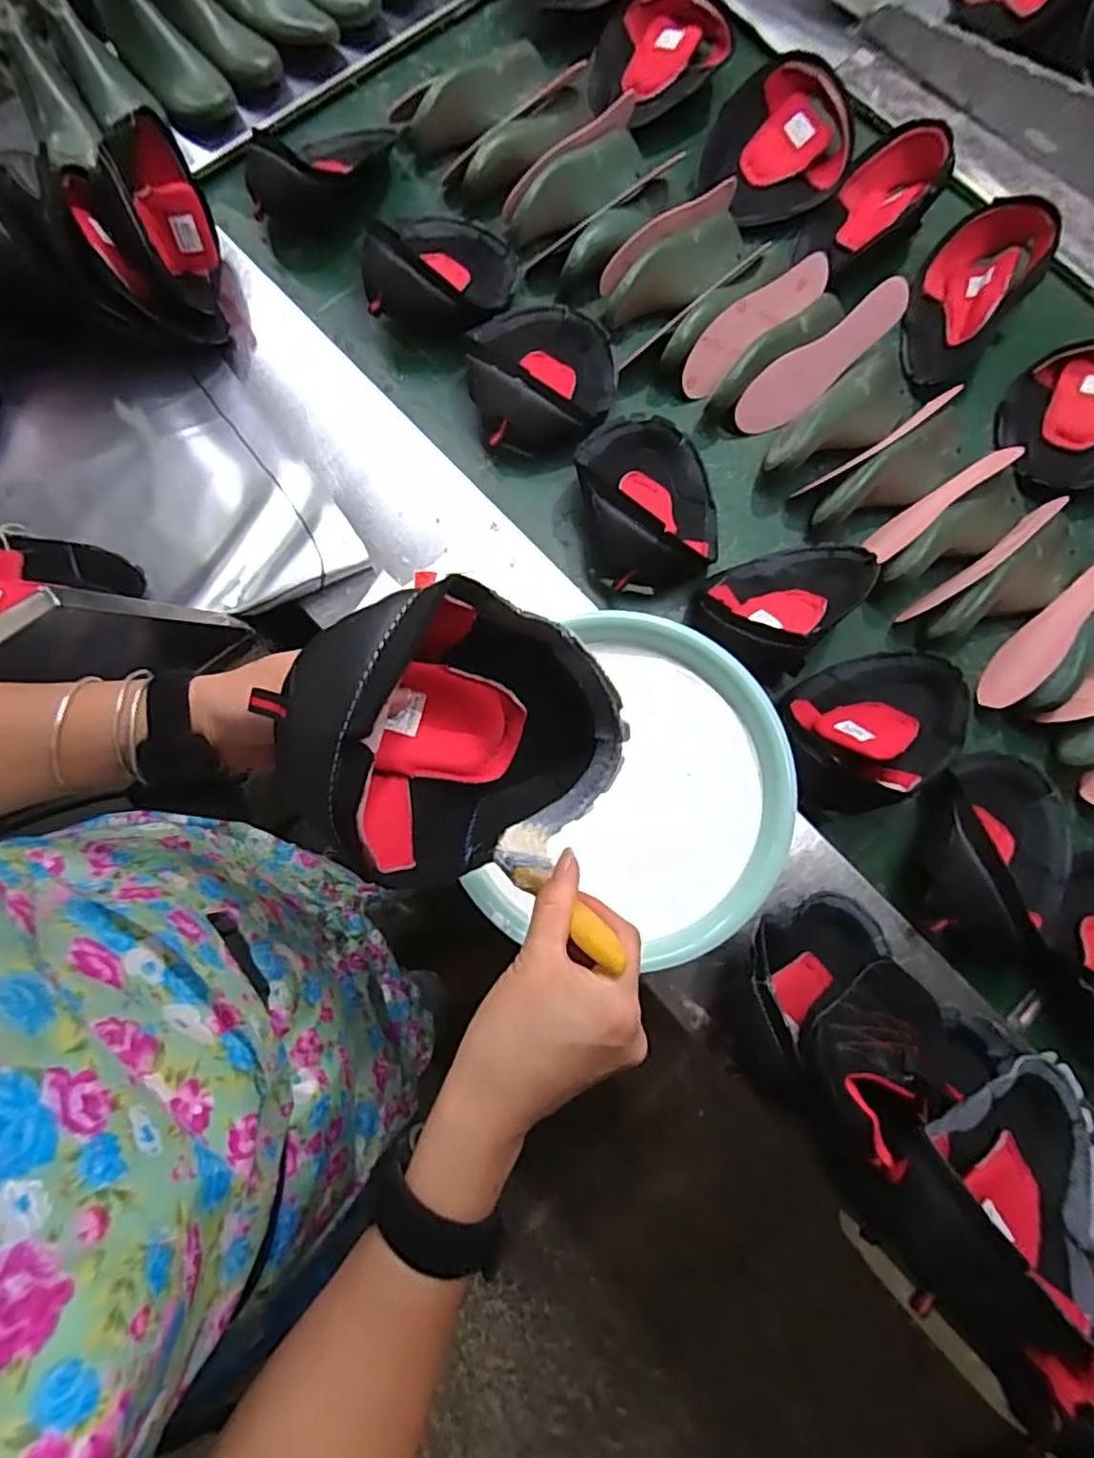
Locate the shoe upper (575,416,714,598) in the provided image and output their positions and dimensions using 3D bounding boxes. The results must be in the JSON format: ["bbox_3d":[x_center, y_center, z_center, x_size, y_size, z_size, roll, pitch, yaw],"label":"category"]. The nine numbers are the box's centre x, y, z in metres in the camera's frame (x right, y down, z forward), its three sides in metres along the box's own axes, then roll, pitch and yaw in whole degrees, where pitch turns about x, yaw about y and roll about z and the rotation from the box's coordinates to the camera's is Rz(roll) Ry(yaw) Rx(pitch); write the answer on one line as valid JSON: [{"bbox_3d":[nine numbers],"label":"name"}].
[{"bbox_3d":[0.116,-0.271,0.725,0.156,0.084,0.204,-7,79,-3],"label":"shoe upper"}]

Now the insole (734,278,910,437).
[{"bbox_3d":[0.322,-0.433,0.756,0.219,0.013,0.065,-37,119,14],"label":"insole"}]

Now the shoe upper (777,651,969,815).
[{"bbox_3d":[0.348,-0.002,0.679,0.195,0.083,0.160,-15,79,-4],"label":"shoe upper"}]

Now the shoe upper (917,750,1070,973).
[{"bbox_3d":[0.467,0.124,0.659,0.157,0.085,0.220,33,80,5],"label":"shoe upper"}]

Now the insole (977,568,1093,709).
[{"bbox_3d":[0.555,-0.109,0.705,0.007,0.071,0.215,41,95,-21],"label":"insole"}]

